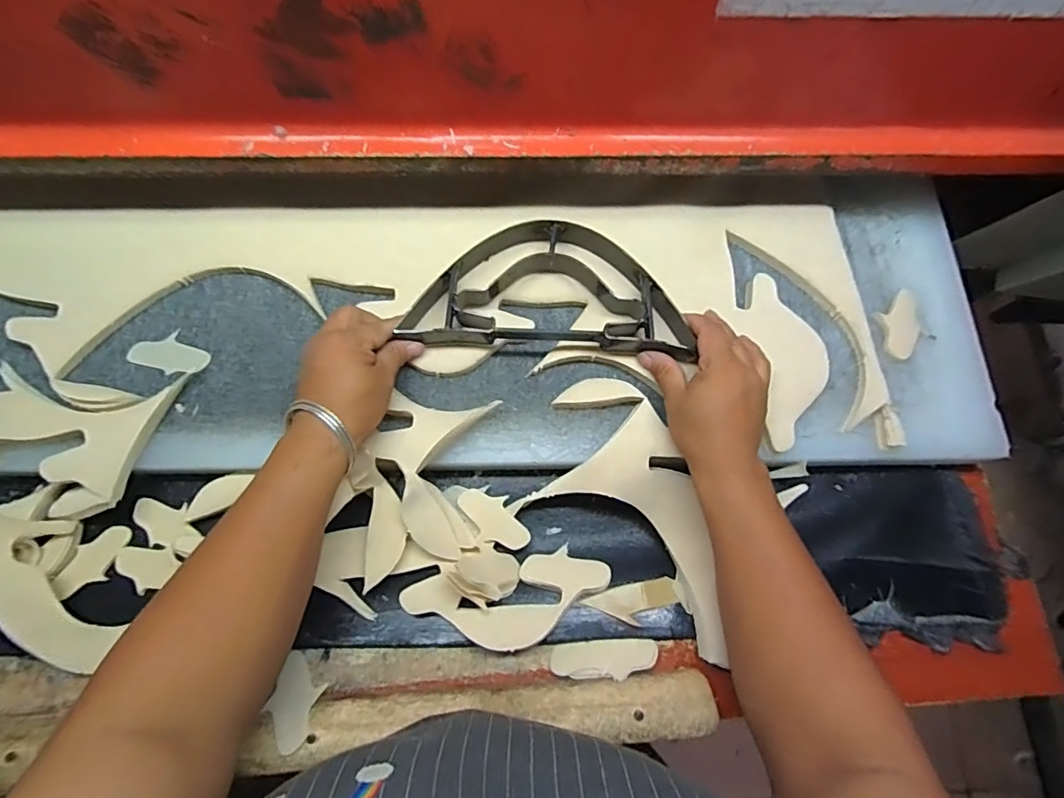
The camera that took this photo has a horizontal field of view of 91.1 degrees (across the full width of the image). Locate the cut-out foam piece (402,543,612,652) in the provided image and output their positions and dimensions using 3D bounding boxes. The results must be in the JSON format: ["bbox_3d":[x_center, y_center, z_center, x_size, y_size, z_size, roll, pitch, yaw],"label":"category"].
[{"bbox_3d":[-0.017,0.165,0.422,0.163,0.018,0.067,-12,71,-3],"label":"cut-out foam piece"}]

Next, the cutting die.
[{"bbox_3d":[0.017,-0.098,0.469,0.243,0.050,0.115,2,71,2],"label":"cutting die"}]

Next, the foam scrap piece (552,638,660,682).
[{"bbox_3d":[0.059,0.209,0.418,0.084,0.010,0.026,-7,71,-1],"label":"foam scrap piece"}]

